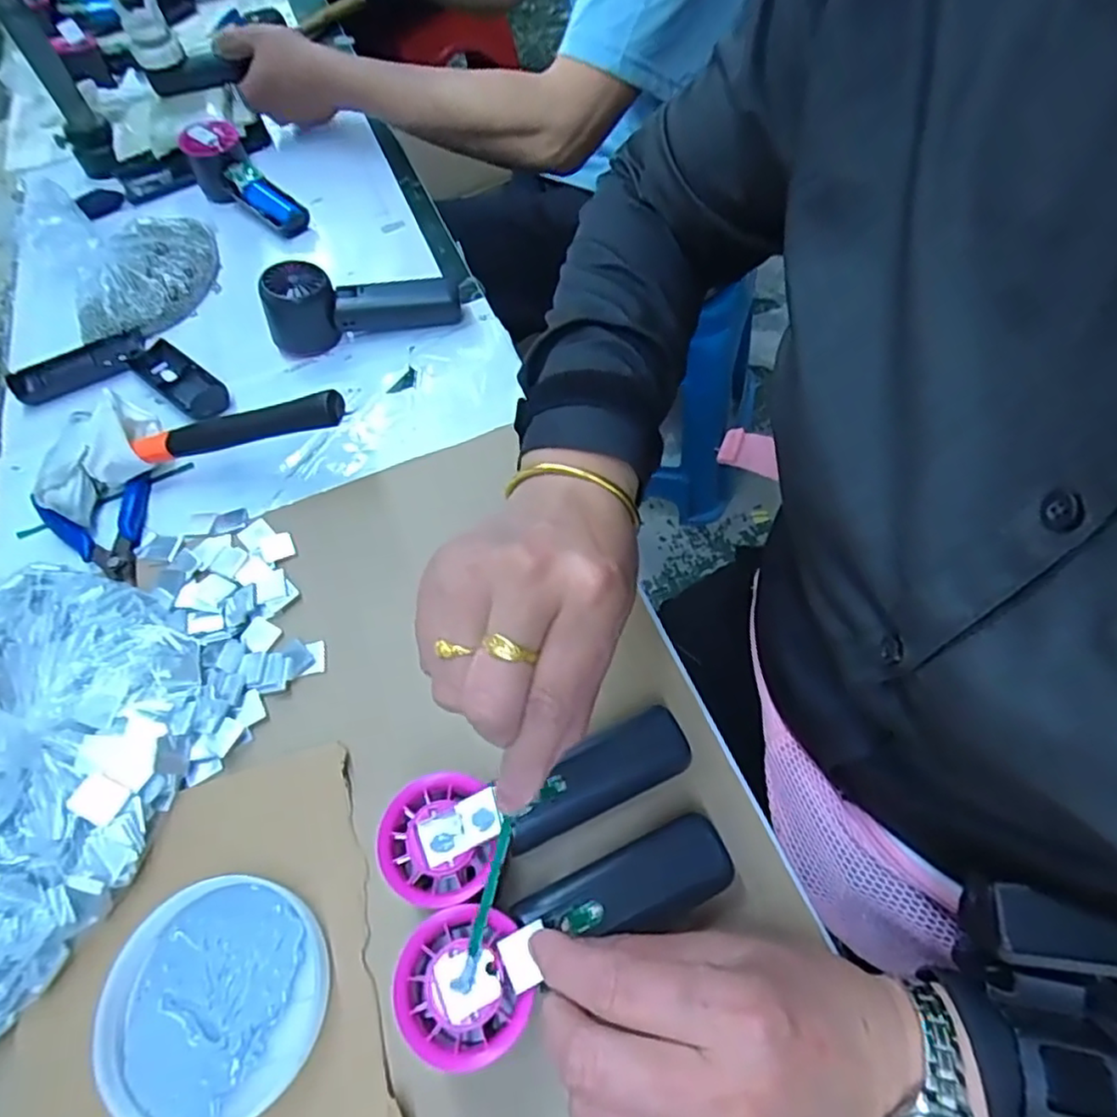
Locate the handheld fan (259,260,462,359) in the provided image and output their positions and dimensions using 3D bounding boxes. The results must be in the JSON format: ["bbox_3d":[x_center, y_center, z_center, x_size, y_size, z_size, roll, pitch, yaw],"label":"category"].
[{"bbox_3d":[-0.162,-0.214,0.541,0.154,0.056,0.050,-13,59,-4],"label":"handheld fan"}]

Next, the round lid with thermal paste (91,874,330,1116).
[{"bbox_3d":[-0.159,0.205,0.306,0.094,0.020,0.099,-4,59,2],"label":"round lid with thermal paste"}]

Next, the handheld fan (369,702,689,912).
[{"bbox_3d":[-0.007,0.113,0.315,0.154,0.028,0.051,-15,58,-20],"label":"handheld fan"}]

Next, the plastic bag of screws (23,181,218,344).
[{"bbox_3d":[-0.399,-0.285,0.602,0.147,0.055,0.196,-35,63,-16],"label":"plastic bag of screws"}]

